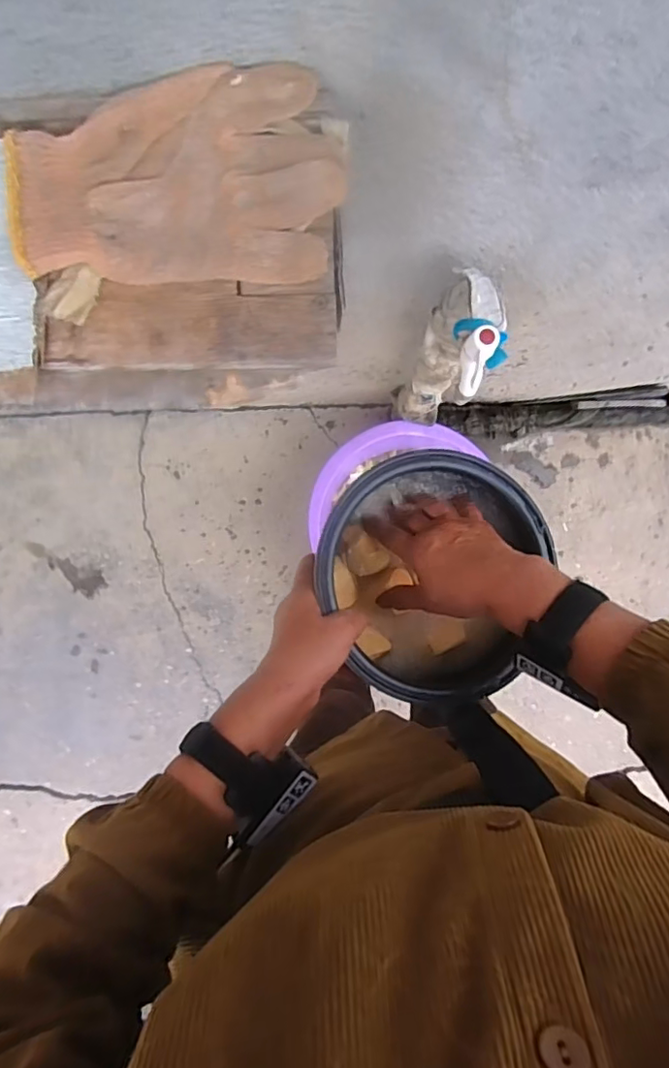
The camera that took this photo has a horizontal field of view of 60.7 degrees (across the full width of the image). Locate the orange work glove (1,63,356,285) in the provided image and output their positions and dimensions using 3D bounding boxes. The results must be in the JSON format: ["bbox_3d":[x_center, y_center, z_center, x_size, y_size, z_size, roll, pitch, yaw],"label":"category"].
[{"bbox_3d":[-0.097,-0.216,0.351,0.197,0.020,0.117,-3,90,1],"label":"orange work glove"}]

